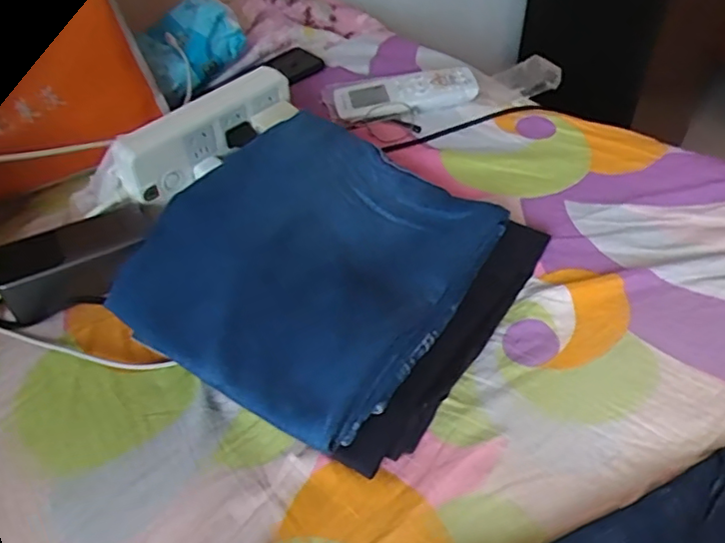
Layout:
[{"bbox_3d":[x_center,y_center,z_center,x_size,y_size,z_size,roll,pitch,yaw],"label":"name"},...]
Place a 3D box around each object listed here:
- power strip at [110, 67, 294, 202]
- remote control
[{"bbox_3d":[-0.148,-0.137,0.577,0.040,0.060,0.190,31,57,31],"label":"power strip"},{"bbox_3d":[0.048,-0.203,0.676,0.156,0.021,0.056,-7,45,-4],"label":"remote control"}]

